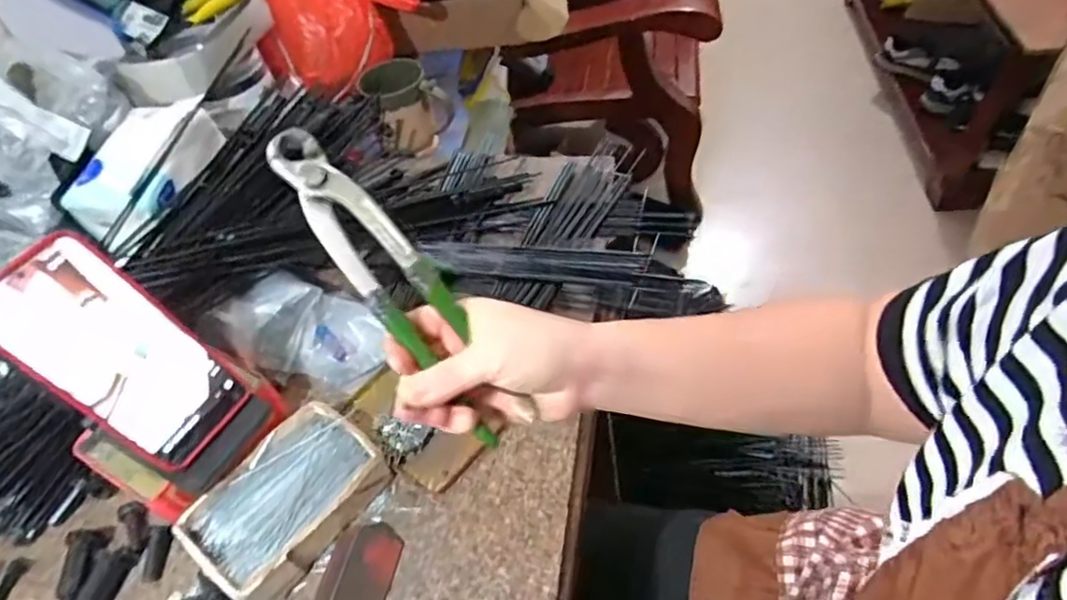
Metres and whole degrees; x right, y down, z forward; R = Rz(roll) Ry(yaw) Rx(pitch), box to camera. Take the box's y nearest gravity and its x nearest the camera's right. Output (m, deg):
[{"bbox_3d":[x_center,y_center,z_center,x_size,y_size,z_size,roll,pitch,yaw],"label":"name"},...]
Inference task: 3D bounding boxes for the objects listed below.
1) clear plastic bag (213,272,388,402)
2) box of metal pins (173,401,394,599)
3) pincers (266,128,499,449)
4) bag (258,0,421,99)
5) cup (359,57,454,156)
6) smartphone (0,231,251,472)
[{"bbox_3d":[-0.203,0.025,0.554,0.137,0.049,0.087,7,51,15],"label":"clear plastic bag"},{"bbox_3d":[-0.179,0.144,0.460,0.092,0.031,0.128,26,61,29],"label":"box of metal pins"},{"bbox_3d":[-0.071,-0.009,0.341,0.037,0.012,0.195,-41,96,-25],"label":"pincers"},{"bbox_3d":[-0.268,-0.395,0.859,0.208,0.146,0.165,-19,50,-4],"label":"bag"},{"bbox_3d":[-0.162,-0.246,0.813,0.089,0.092,0.094,-31,52,-14],"label":"cup"},{"bbox_3d":[-0.273,0.037,0.421,0.008,0.161,0.081,-6,40,46],"label":"smartphone"}]

